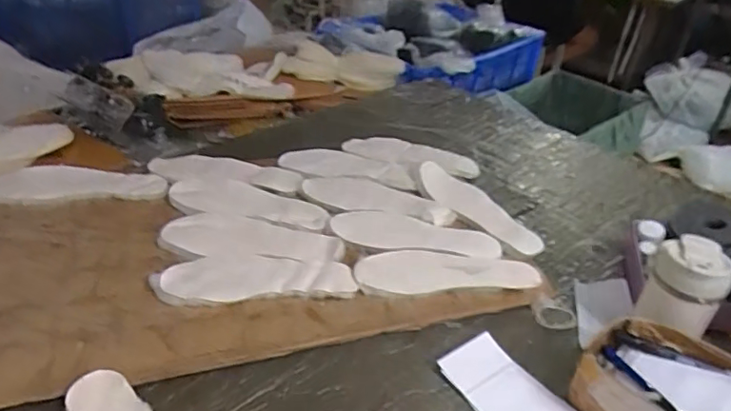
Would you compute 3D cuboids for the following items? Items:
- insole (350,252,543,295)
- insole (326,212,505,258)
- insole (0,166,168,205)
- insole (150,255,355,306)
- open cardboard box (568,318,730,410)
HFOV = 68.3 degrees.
[{"bbox_3d":[0.122,0.100,0.816,0.271,0.015,0.081,1,32,-6],"label":"insole"},{"bbox_3d":[0.081,0.045,0.883,0.267,0.015,0.088,4,34,1],"label":"insole"},{"bbox_3d":[-0.477,-0.036,0.896,0.271,0.014,0.083,-2,45,-16],"label":"insole"},{"bbox_3d":[-0.155,0.100,0.768,0.274,0.013,0.085,-1,41,-11],"label":"insole"},{"bbox_3d":[0.343,0.218,0.615,0.180,0.096,0.155,25,37,30],"label":"open cardboard box"}]

